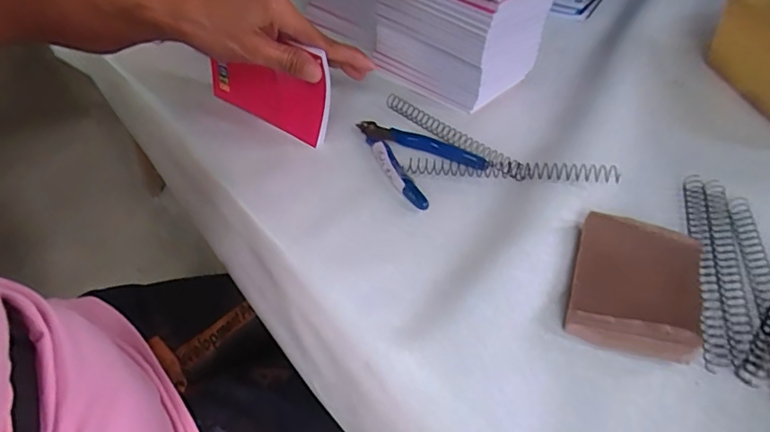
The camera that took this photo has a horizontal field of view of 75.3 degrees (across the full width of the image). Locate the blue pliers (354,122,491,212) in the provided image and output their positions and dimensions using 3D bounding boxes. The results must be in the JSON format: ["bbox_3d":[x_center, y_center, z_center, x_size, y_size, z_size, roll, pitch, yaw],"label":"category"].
[{"bbox_3d":[0.017,-0.052,0.391,0.068,0.014,0.111,-30,52,-25],"label":"blue pliers"}]

